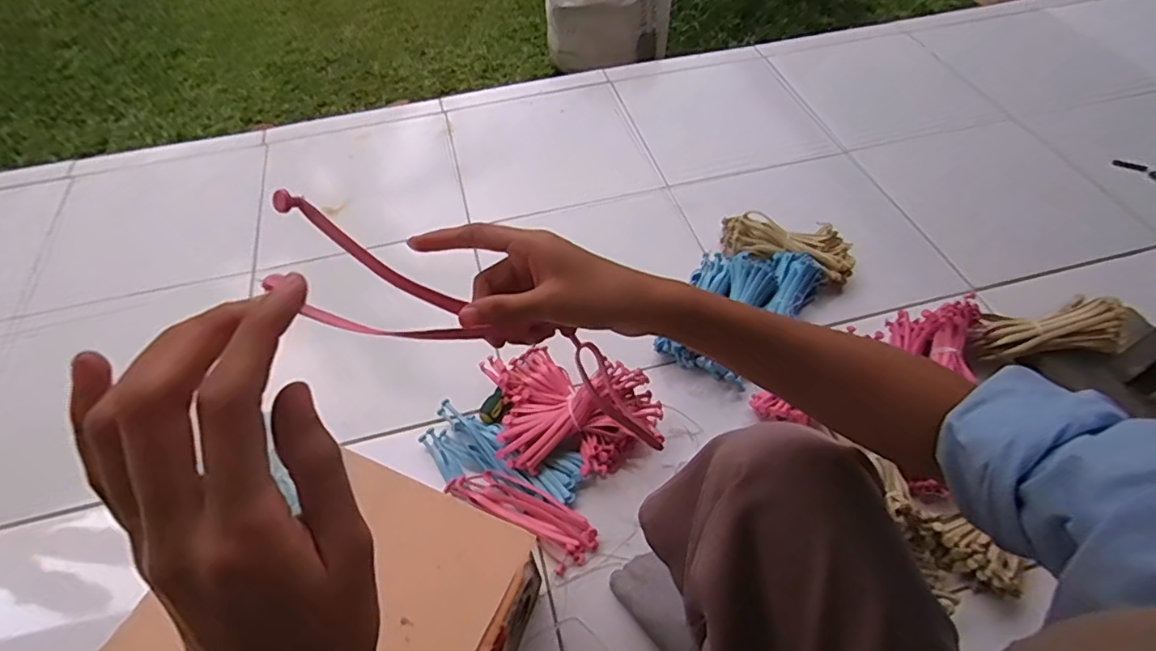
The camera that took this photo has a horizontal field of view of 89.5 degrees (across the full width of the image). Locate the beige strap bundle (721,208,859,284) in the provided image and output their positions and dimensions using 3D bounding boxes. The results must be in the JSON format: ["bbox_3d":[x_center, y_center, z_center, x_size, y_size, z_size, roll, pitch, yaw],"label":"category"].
[{"bbox_3d":[0.355,-0.138,1.002,0.229,0.066,0.080,22,57,17],"label":"beige strap bundle"}]

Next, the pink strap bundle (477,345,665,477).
[{"bbox_3d":[-0.011,0.113,0.811,0.248,0.070,0.165,4,53,4],"label":"pink strap bundle"}]

